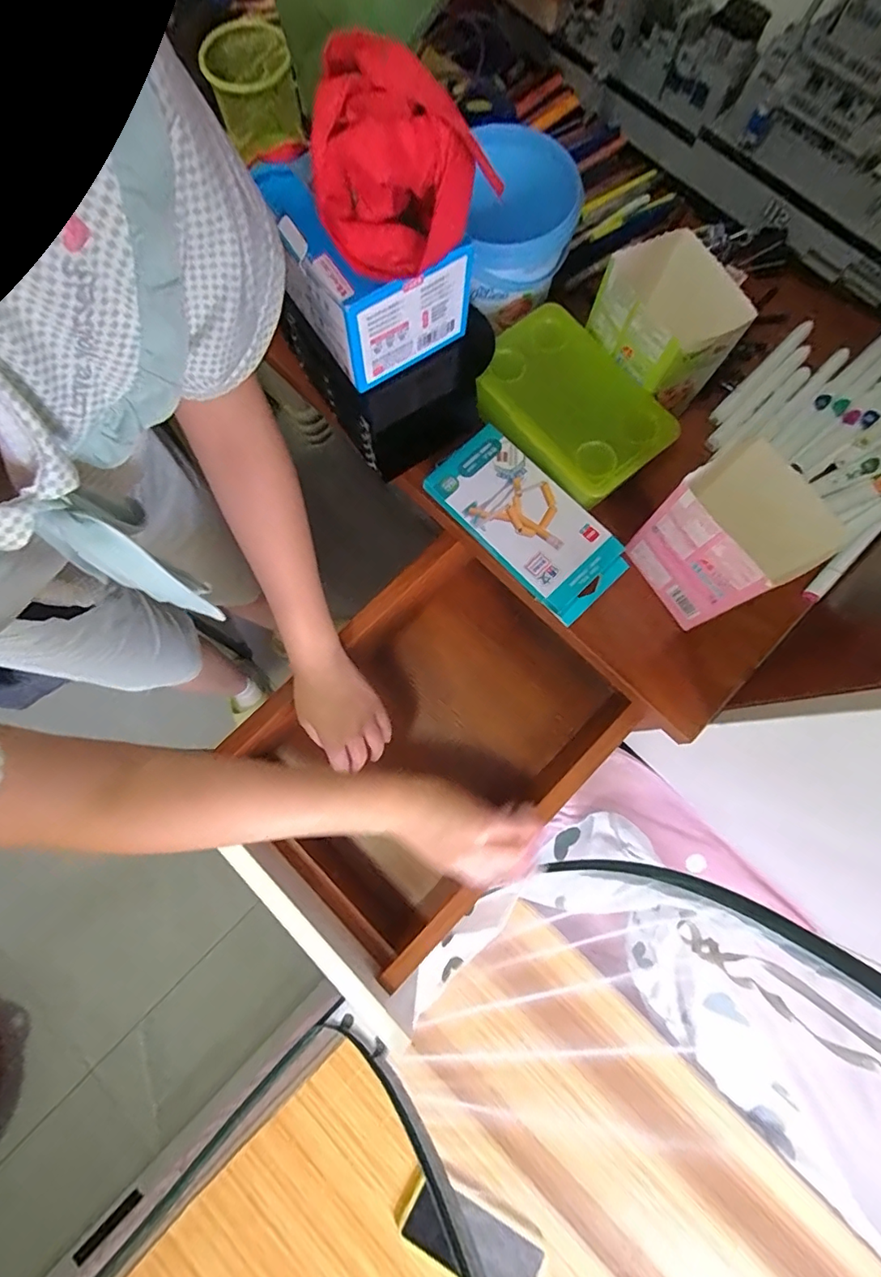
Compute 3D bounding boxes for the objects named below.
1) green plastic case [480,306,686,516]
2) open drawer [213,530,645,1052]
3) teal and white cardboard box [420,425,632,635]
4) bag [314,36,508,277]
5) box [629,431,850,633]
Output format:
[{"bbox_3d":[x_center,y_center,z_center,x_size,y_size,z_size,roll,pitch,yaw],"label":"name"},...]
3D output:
[{"bbox_3d":[0.110,-0.204,0.443,0.110,0.044,0.173,-39,81,-7],"label":"green plastic case"},{"bbox_3d":[-0.011,0.106,0.544,0.394,0.152,0.274,-44,81,-8],"label":"open drawer"},{"bbox_3d":[0.076,-0.103,0.456,0.085,0.026,0.181,-43,81,-8],"label":"teal and white cardboard box"},{"bbox_3d":[-0.025,-0.290,0.313,0.106,0.072,0.093,-10,78,-2],"label":"bag"},{"bbox_3d":[0.225,-0.078,0.411,0.077,0.120,0.114,-33,80,-6],"label":"box"}]

